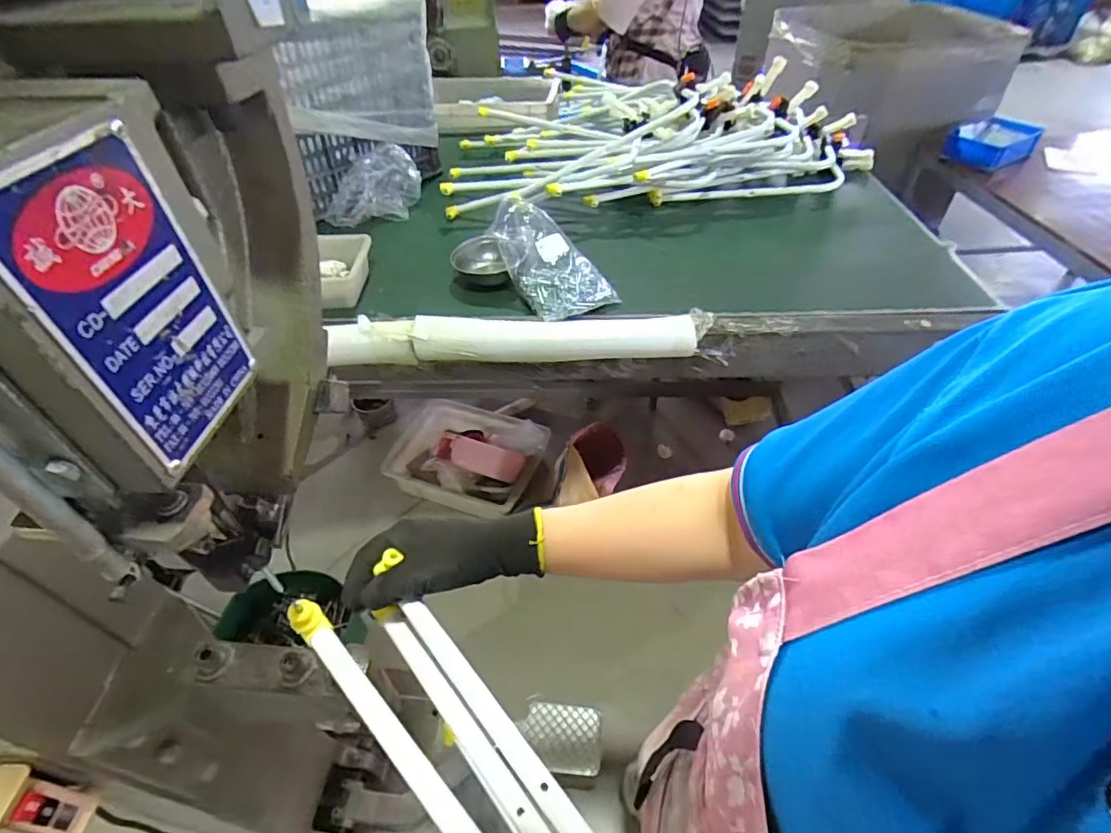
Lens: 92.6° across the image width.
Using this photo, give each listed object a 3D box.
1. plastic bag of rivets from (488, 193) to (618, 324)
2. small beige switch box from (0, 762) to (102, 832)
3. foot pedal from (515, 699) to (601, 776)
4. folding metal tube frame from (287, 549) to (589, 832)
[{"bbox_3d":[-0.016,-0.301,0.997,0.150,0.135,0.235,-29,51,-24],"label":"plastic bag of rivets"},{"bbox_3d":[-0.487,0.361,0.491,0.051,0.104,0.047,1,45,3],"label":"small beige switch box"},{"bbox_3d":[0.009,0.662,1.101,0.166,0.024,0.123,3,45,6],"label":"foot pedal"},{"bbox_3d":[-0.046,0.228,0.334,0.073,0.060,0.323,-35,54,-28],"label":"folding metal tube frame"}]

